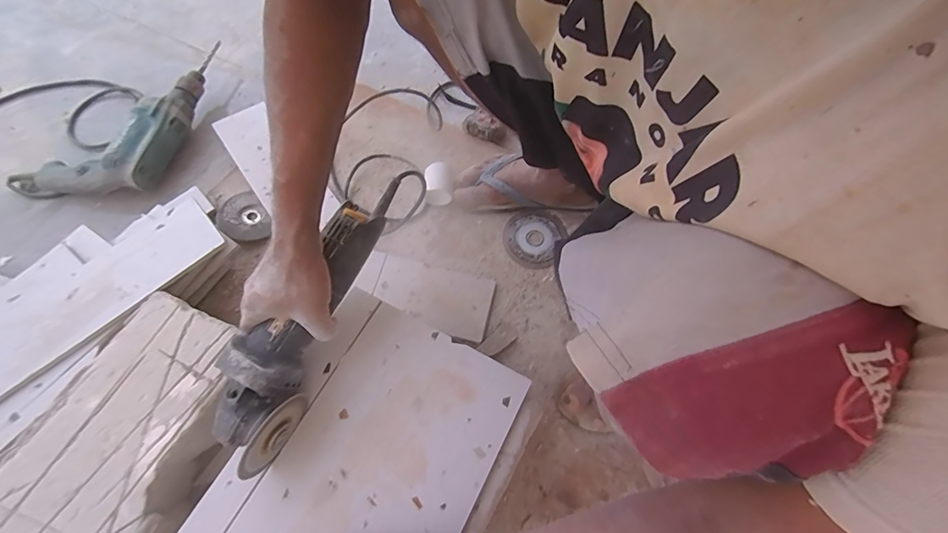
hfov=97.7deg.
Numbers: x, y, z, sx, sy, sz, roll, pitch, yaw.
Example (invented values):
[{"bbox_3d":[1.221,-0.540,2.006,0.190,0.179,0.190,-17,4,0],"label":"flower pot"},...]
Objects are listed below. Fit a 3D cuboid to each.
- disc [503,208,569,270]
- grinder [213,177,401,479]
[{"bbox_3d":[0.094,-0.048,0.662,0.091,0.006,0.104,28,67,11],"label":"disc"},{"bbox_3d":[-0.168,0.039,0.444,0.075,0.072,0.329,24,75,10],"label":"grinder"}]

